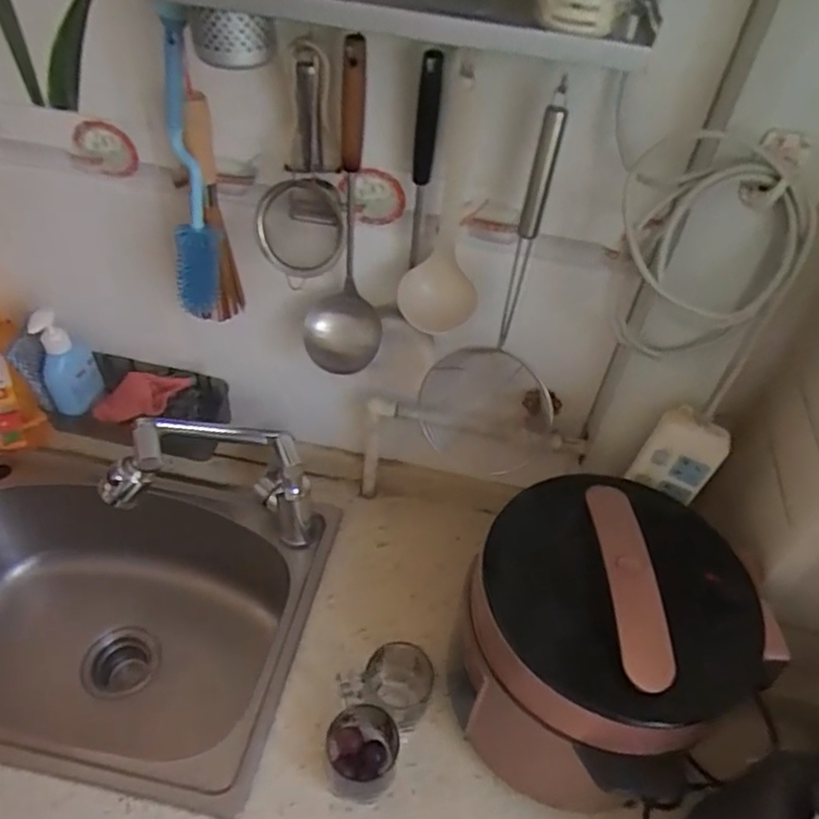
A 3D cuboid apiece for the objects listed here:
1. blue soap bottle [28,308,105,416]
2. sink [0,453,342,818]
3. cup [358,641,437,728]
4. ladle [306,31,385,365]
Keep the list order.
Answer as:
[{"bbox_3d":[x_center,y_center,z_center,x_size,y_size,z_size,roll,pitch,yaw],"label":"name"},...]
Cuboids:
[{"bbox_3d":[-0.437,-0.063,0.836,0.067,0.158,0.055,-16,48,-22],"label":"blue soap bottle"},{"bbox_3d":[-0.415,0.303,0.893,0.551,0.236,0.386,11,44,4],"label":"sink"},{"bbox_3d":[-0.013,0.312,0.747,0.069,0.080,0.070,4,44,-4],"label":"cup"},{"bbox_3d":[-0.064,-0.190,0.667,0.081,0.329,0.077,-1,44,-9],"label":"ladle"}]

